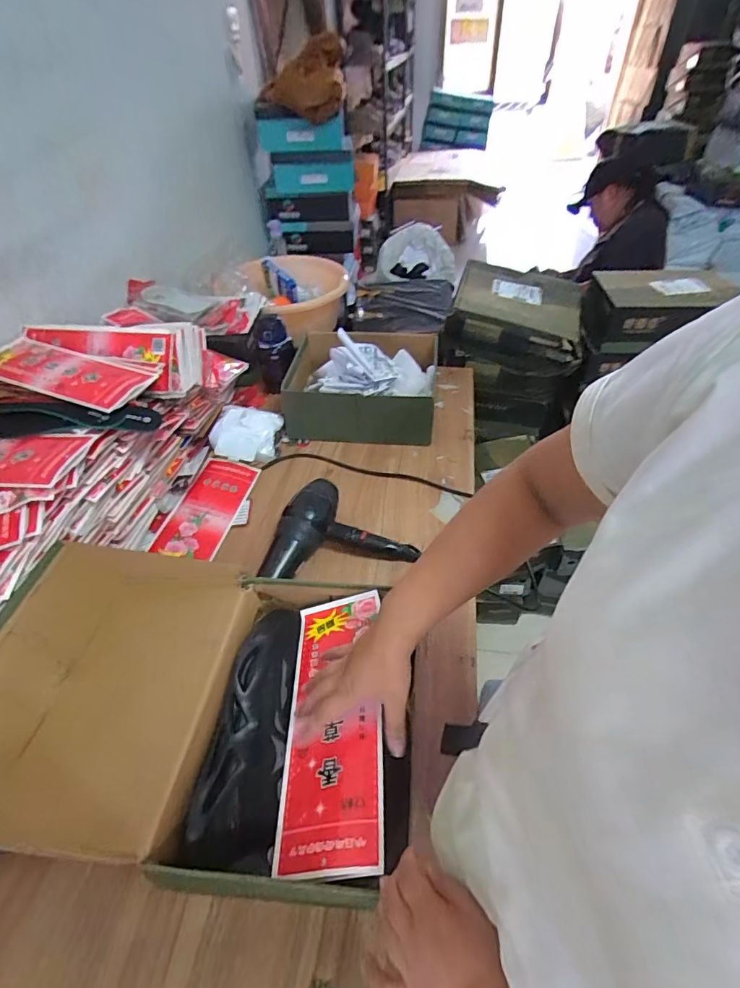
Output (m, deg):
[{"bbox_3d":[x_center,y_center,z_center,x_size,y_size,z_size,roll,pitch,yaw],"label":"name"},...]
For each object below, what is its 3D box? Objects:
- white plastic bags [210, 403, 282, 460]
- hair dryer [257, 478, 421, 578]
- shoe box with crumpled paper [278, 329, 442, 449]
[{"bbox_3d":[-0.266,-0.129,0.992,0.138,0.027,0.117,7,78,-2],"label":"white plastic bags"},{"bbox_3d":[-0.066,0.058,0.814,0.247,0.082,0.163,-11,46,-9],"label":"hair dryer"},{"bbox_3d":[-0.019,-0.266,1.048,0.321,0.191,0.263,2,46,4],"label":"shoe box with crumpled paper"}]

